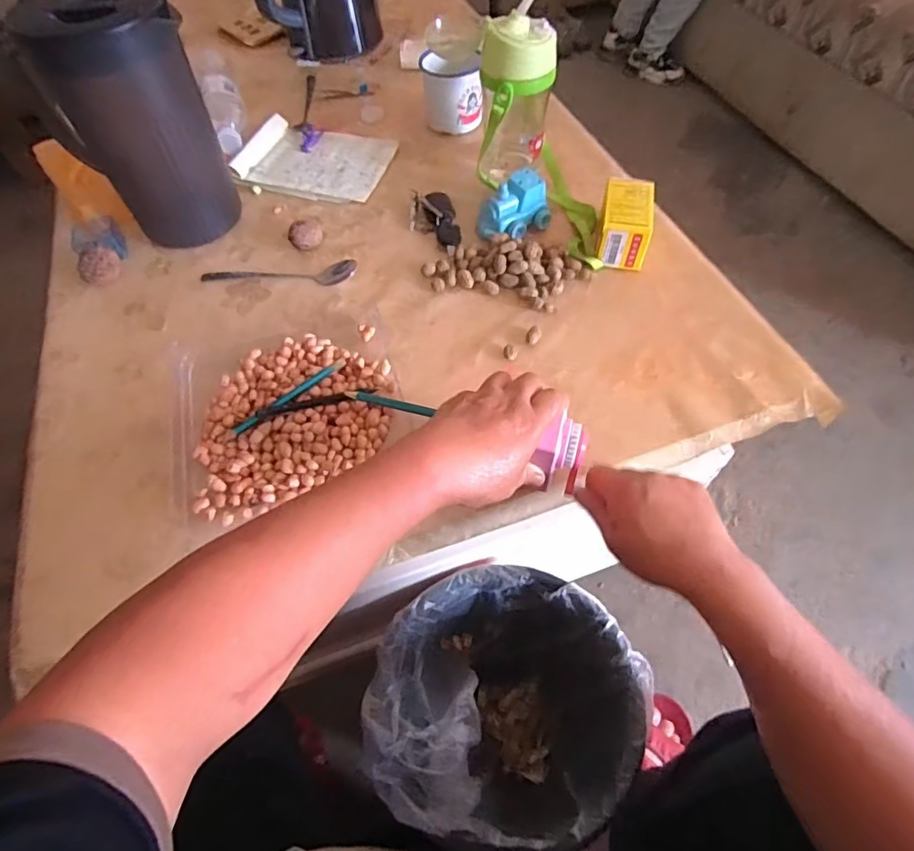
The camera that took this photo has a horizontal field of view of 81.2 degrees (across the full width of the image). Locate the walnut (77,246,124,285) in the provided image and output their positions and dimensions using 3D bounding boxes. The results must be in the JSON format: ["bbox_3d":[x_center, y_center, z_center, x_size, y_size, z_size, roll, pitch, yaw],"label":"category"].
[{"bbox_3d":[-0.391,-0.174,0.585,0.042,0.032,0.032,-37,63,-20],"label":"walnut"}]

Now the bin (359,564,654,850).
[{"bbox_3d":[0.052,0.300,0.584,0.257,0.250,0.230,9,58,8],"label":"bin"}]

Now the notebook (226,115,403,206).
[{"bbox_3d":[-0.187,-0.351,0.705,0.185,0.023,0.135,12,58,9],"label":"notebook"}]

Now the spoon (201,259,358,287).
[{"bbox_3d":[-0.195,-0.173,0.586,0.171,0.020,0.030,3,57,4],"label":"spoon"}]

